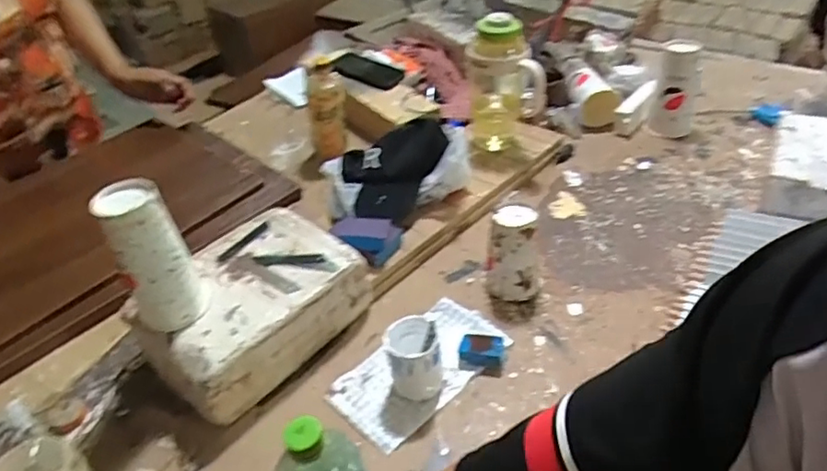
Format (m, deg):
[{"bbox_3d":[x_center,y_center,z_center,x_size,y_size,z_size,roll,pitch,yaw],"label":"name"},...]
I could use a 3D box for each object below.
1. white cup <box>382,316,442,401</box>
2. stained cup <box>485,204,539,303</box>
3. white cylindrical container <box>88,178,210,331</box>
[{"bbox_3d":[0.000,0.146,0.701,0.064,0.084,0.062,-2,40,2],"label":"white cup"},{"bbox_3d":[0.139,0.026,0.816,0.074,0.120,0.070,-2,40,2],"label":"stained cup"},{"bbox_3d":[-0.288,0.025,0.662,0.073,0.169,0.063,-19,42,-18],"label":"white cylindrical container"}]

